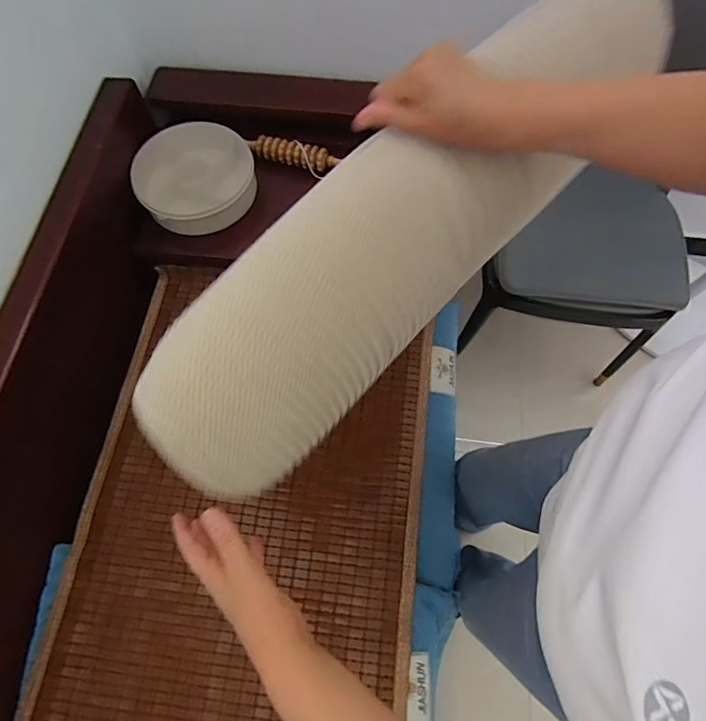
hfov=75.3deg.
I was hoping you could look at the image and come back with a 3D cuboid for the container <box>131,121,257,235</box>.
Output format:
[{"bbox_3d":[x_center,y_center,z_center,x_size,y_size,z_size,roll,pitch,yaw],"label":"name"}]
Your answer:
[{"bbox_3d":[-0.401,-0.460,1.162,0.285,0.089,0.285,0,69,0],"label":"container"}]

